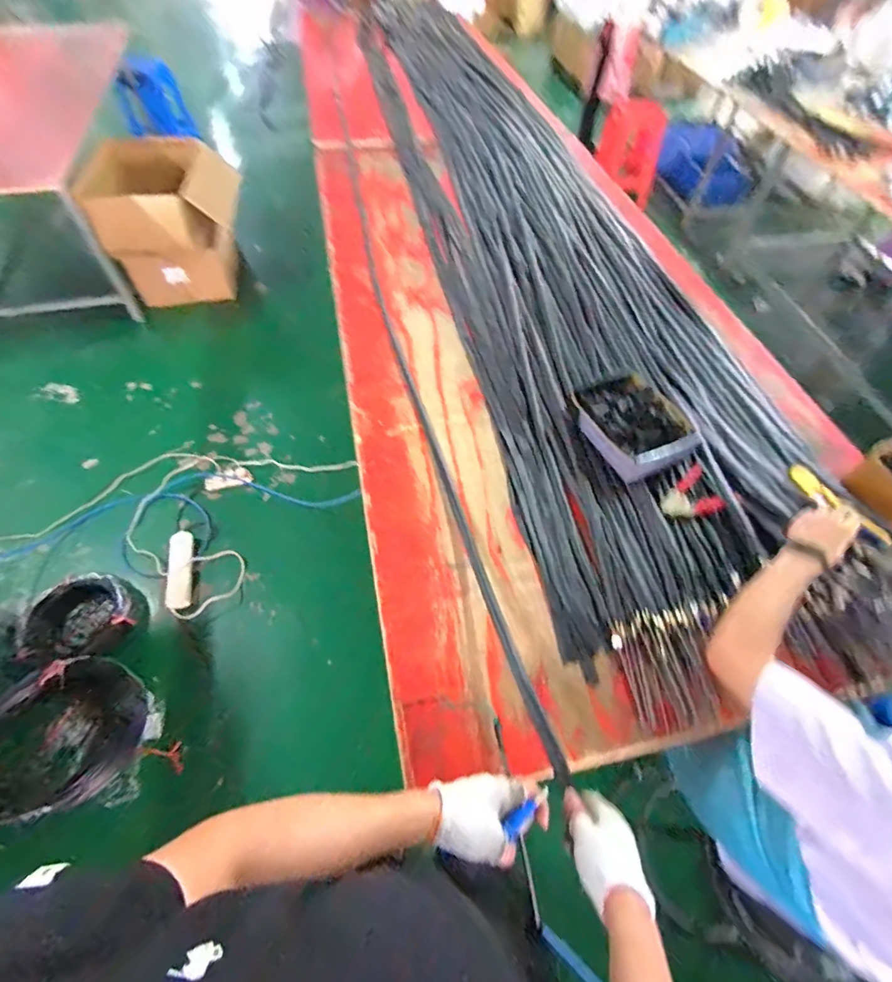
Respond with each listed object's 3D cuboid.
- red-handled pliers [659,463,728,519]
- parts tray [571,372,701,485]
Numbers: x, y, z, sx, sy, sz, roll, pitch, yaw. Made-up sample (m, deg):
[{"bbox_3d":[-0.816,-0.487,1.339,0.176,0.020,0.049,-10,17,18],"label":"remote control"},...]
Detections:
[{"bbox_3d":[0.541,0.018,0.973,0.139,0.026,0.098,-38,65,-23],"label":"red-handled pliers"},{"bbox_3d":[0.437,-0.167,1.060,0.220,0.070,0.260,-19,60,-14],"label":"parts tray"}]

